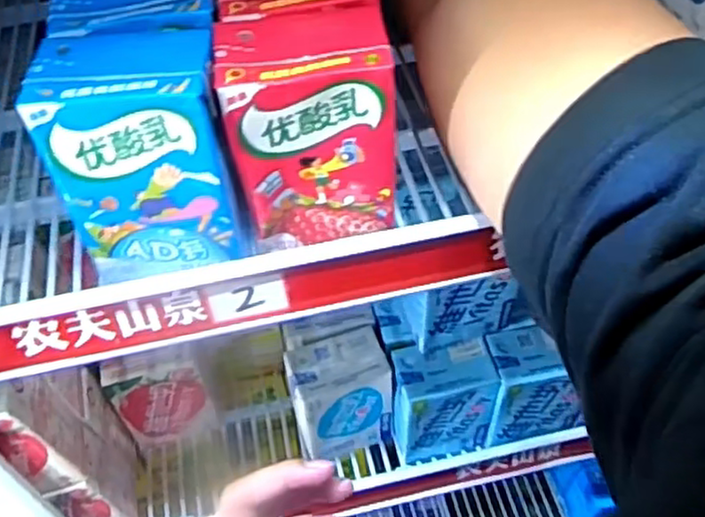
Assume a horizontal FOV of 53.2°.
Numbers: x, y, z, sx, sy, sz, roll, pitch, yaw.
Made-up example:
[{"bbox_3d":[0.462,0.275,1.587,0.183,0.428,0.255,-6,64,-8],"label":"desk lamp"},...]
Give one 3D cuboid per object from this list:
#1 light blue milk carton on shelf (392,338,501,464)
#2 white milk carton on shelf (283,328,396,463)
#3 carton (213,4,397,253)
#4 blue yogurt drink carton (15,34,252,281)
[{"bbox_3d":[0.063,0.103,0.507,0.069,0.102,0.038,-10,51,-6],"label":"light blue milk carton on shelf"},{"bbox_3d":[-0.009,0.103,0.516,0.071,0.101,0.045,-14,52,-9],"label":"white milk carton on shelf"},{"bbox_3d":[-0.016,-0.056,0.295,0.065,0.085,0.051,-7,51,-3],"label":"carton"},{"bbox_3d":[-0.083,-0.044,0.288,0.068,0.090,0.052,-5,51,-1],"label":"blue yogurt drink carton"}]

